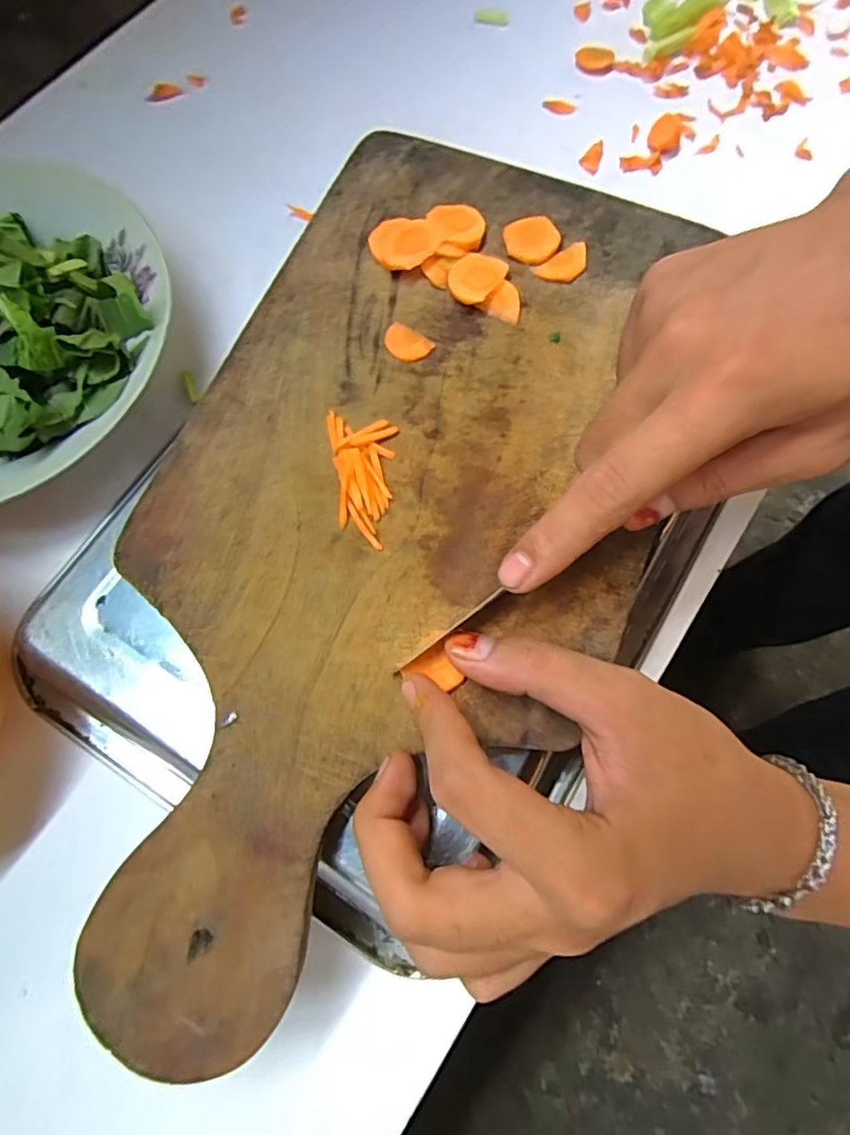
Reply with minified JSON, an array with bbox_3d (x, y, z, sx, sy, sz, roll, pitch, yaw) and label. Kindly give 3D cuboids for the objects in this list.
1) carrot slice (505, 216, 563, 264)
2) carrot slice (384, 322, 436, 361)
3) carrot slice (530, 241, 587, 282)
[{"bbox_3d":[0.049,-0.152,0.261,0.024,0.004,0.025,0,73,0],"label":"carrot slice"},{"bbox_3d":[-0.009,-0.098,0.245,0.022,0.004,0.015,36,77,11],"label":"carrot slice"},{"bbox_3d":[0.065,-0.140,0.257,0.027,0.004,0.015,-37,76,-10],"label":"carrot slice"}]

